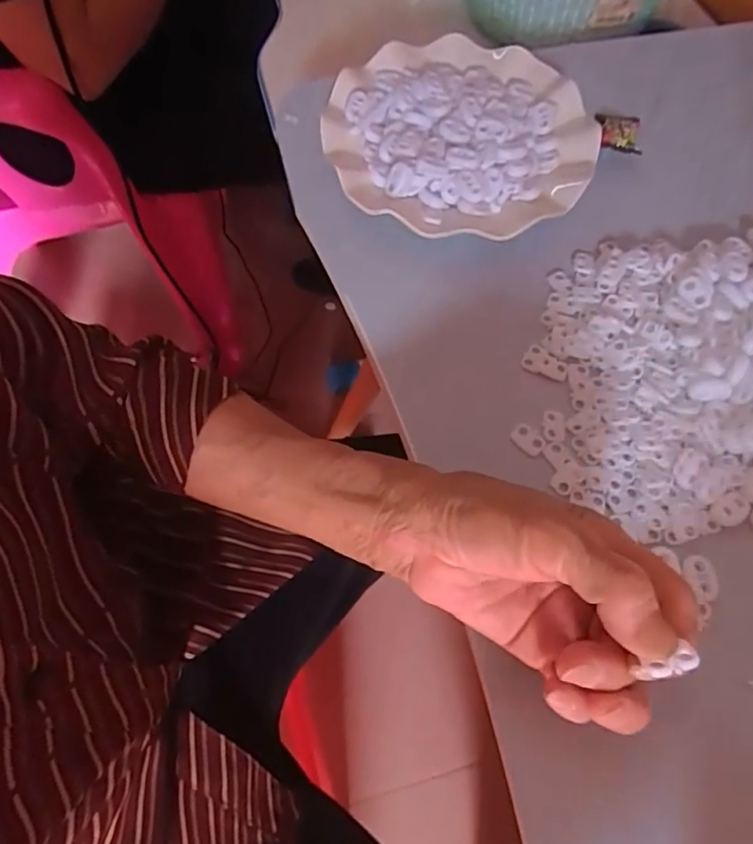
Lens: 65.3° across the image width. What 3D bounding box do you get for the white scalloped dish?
[{"bbox_3d":[0.056,-0.190,0.390,0.166,0.027,0.170,0,62,0],"label":"white scalloped dish"}]

